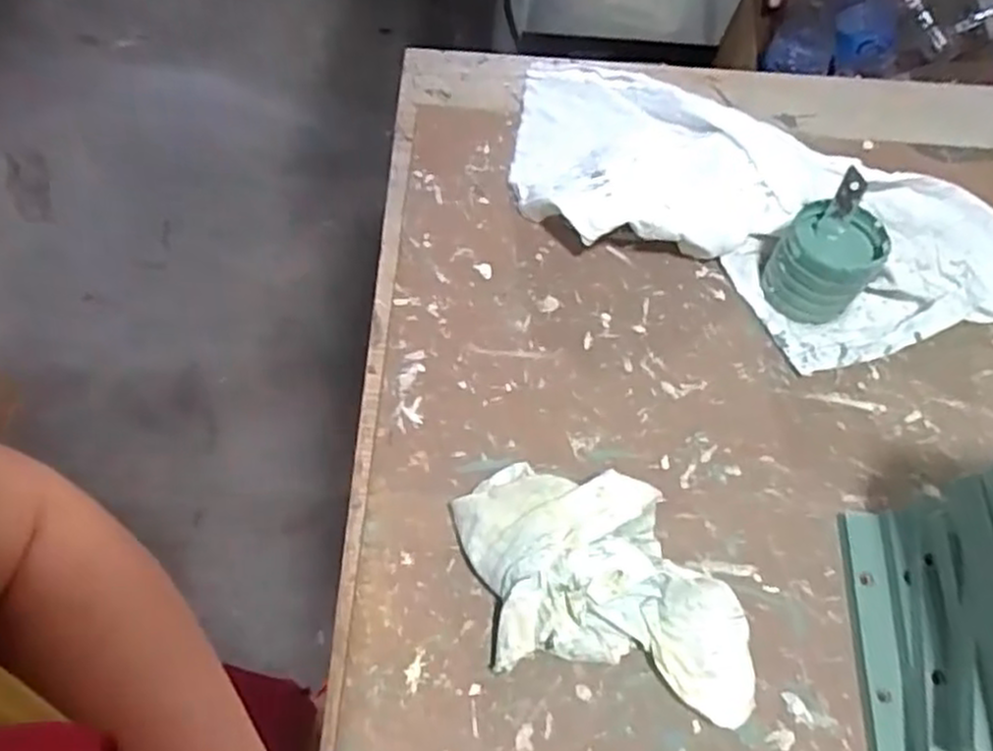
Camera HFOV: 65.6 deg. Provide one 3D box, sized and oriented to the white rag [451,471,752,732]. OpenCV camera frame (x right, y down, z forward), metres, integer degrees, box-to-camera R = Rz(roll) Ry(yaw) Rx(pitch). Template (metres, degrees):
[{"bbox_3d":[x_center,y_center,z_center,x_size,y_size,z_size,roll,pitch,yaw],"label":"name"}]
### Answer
[{"bbox_3d":[0.060,0.113,0.438,0.176,0.044,0.123,11,61,3],"label":"white rag"}]

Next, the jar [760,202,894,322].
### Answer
[{"bbox_3d":[0.228,-0.078,0.543,0.065,0.060,0.062,1,61,-3],"label":"jar"}]

